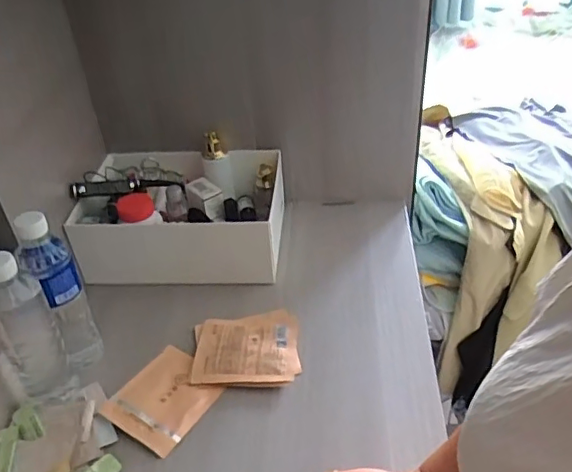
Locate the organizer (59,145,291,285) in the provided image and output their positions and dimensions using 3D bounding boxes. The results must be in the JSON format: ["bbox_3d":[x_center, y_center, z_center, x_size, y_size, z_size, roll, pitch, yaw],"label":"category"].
[{"bbox_3d":[-0.156,-0.044,0.872,0.294,0.106,0.205,2,38,1],"label":"organizer"}]

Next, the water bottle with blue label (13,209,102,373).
[{"bbox_3d":[-0.269,0.069,0.670,0.063,0.226,0.055,-19,43,-24],"label":"water bottle with blue label"}]

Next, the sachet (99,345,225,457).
[{"bbox_3d":[-0.144,0.192,0.676,0.100,0.013,0.119,24,44,26],"label":"sachet"}]

